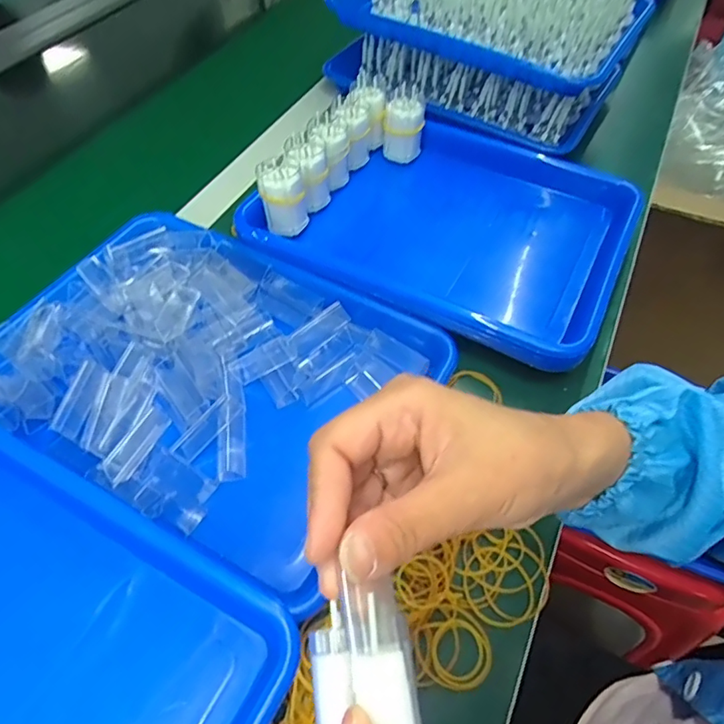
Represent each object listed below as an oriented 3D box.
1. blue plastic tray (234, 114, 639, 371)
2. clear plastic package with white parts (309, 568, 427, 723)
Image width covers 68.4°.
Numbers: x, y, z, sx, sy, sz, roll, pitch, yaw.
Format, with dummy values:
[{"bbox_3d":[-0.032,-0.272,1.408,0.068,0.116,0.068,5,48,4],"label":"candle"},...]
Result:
[{"bbox_3d":[0.083,-0.135,0.522,0.322,0.061,0.262,24,57,15],"label":"blue plastic tray"},{"bbox_3d":[0.001,0.116,0.185,0.037,0.025,0.070,-6,55,-6],"label":"clear plastic package with white parts"}]

